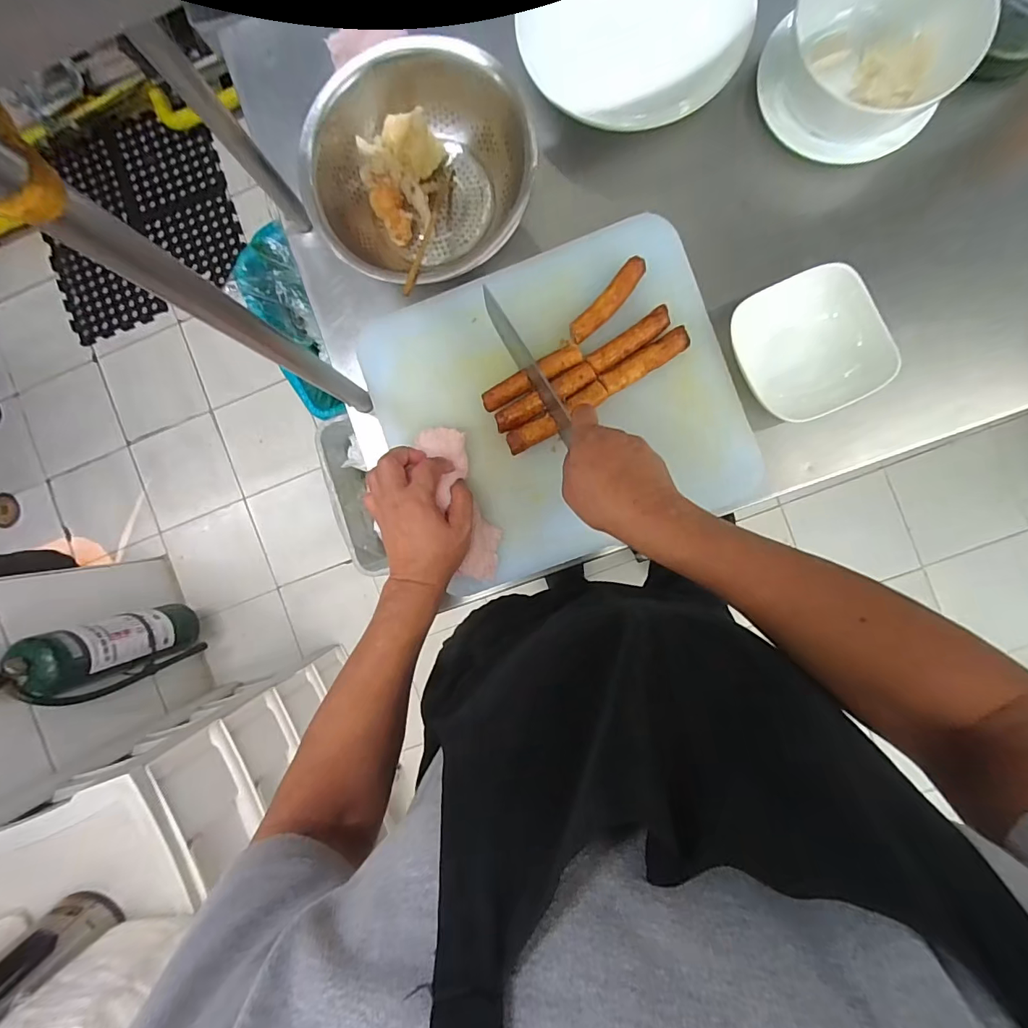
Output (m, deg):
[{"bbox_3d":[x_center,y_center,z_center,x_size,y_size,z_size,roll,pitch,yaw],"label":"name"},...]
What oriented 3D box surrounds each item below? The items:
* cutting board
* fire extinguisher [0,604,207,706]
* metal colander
[{"bbox_3d":[0.049,-0.122,0.538,0.381,0.029,0.340,-21,91,6],"label":"cutting board"},{"bbox_3d":[-0.956,0.327,1.089,0.141,0.456,0.170,-23,89,4],"label":"fire extinguisher"},{"bbox_3d":[-0.111,-0.372,0.509,0.198,0.096,0.228,39,93,3],"label":"metal colander"}]

